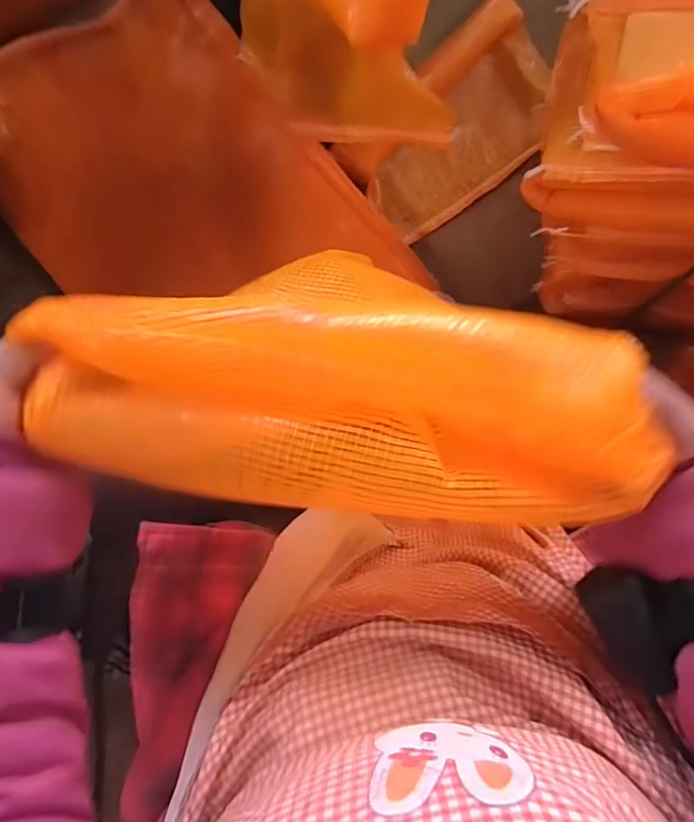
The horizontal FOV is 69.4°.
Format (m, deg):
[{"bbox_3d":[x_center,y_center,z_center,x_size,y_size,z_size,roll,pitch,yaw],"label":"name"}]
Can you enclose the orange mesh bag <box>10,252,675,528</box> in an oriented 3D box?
[{"bbox_3d":[-0.011,-0.006,0.253,0.317,0.075,0.111,5,83,7],"label":"orange mesh bag"}]

